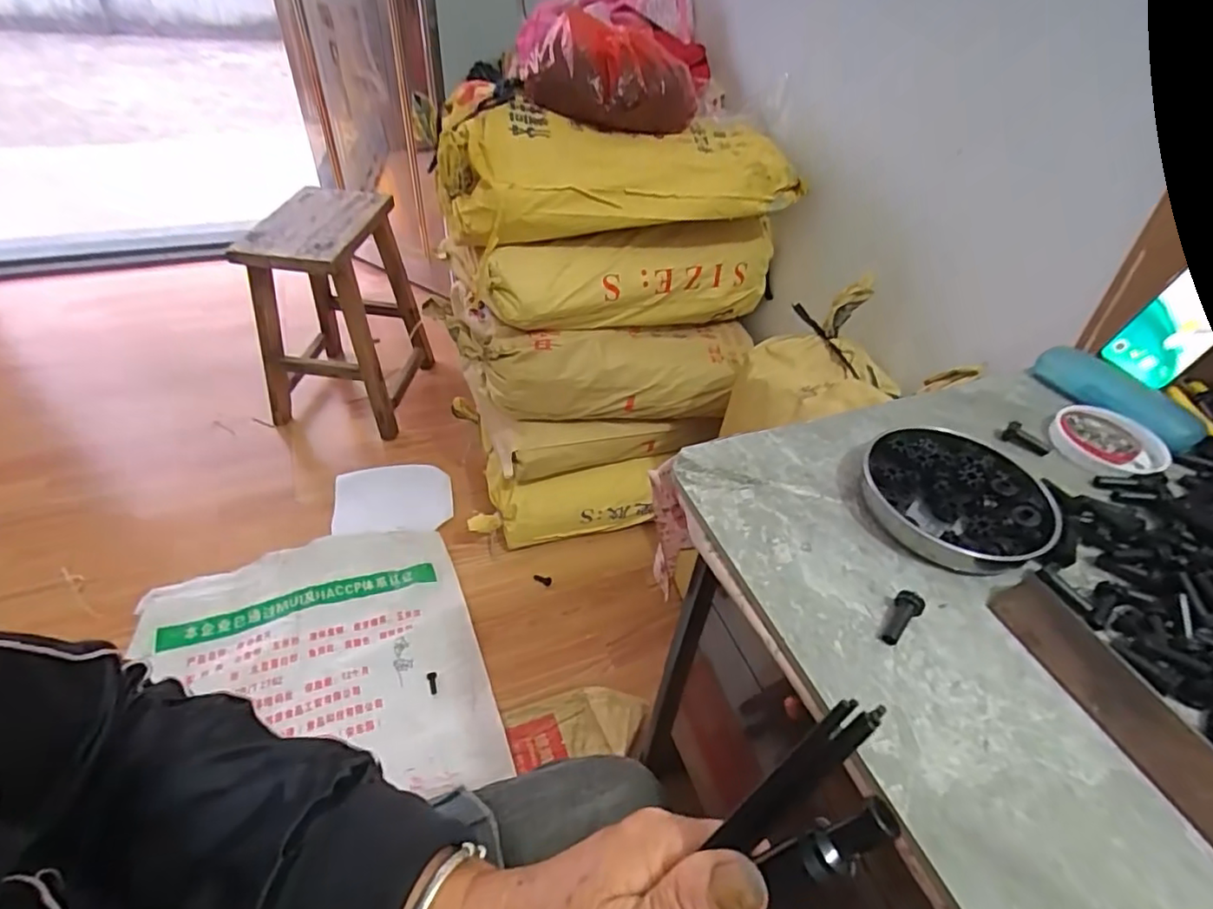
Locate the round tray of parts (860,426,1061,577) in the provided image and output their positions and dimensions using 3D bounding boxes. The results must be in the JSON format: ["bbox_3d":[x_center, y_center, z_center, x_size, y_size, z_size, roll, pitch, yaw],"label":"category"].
[{"bbox_3d":[0.283,0.031,0.471,0.148,0.024,0.134,2,43,-3],"label":"round tray of parts"}]

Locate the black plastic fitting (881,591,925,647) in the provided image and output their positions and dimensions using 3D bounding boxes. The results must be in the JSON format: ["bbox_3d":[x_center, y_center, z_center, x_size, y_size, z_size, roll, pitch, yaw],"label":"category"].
[{"bbox_3d":[0.193,0.107,0.391,0.017,0.016,0.038,35,51,28],"label":"black plastic fitting"}]

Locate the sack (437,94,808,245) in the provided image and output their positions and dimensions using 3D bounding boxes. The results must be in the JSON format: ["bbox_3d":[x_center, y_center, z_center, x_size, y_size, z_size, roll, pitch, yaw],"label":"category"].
[{"bbox_3d":[0.027,-0.498,1.034,0.612,0.148,0.243,-8,45,-14],"label":"sack"}]

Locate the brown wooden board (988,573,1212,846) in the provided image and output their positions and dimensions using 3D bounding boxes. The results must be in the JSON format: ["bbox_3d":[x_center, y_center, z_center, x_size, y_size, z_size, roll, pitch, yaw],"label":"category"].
[{"bbox_3d":[0.308,0.153,0.349,0.036,0.016,0.180,-40,50,12],"label":"brown wooden board"}]

